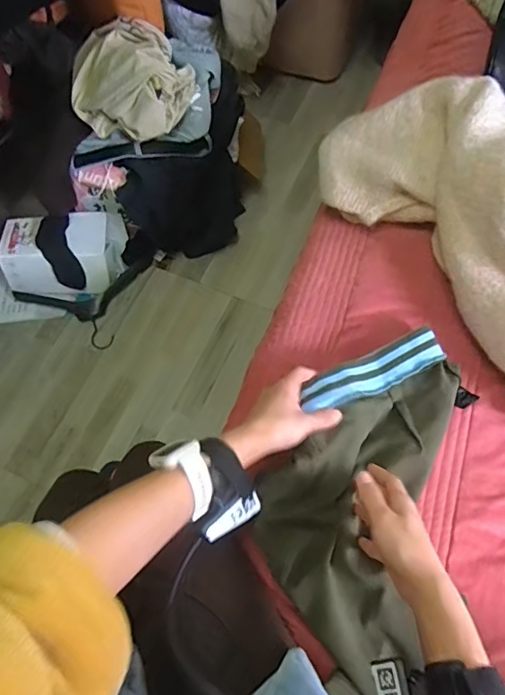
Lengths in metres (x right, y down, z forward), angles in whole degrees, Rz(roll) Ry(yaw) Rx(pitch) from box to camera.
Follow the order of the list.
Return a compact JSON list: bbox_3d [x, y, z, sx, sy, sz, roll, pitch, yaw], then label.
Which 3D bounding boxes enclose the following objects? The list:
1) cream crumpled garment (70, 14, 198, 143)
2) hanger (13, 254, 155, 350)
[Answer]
[{"bbox_3d":[-0.265,-0.566,1.062,0.244,0.130,0.258,-24,67,-7],"label":"cream crumpled garment"},{"bbox_3d":[-0.393,-0.100,1.228,0.350,0.042,0.210,-19,67,-5],"label":"hanger"}]

